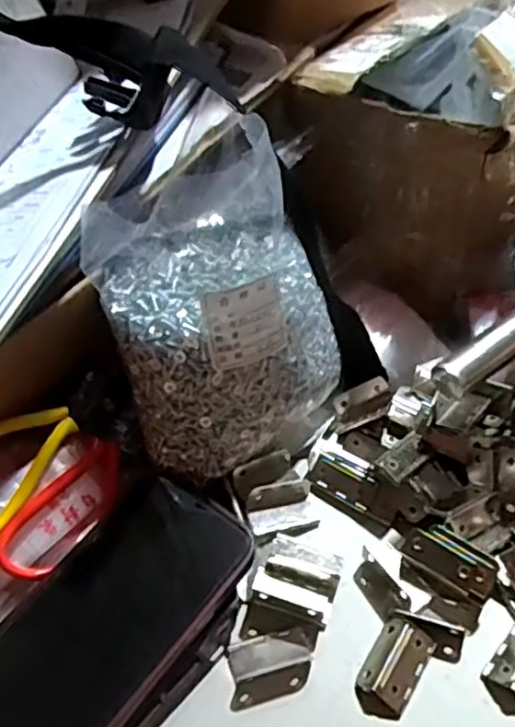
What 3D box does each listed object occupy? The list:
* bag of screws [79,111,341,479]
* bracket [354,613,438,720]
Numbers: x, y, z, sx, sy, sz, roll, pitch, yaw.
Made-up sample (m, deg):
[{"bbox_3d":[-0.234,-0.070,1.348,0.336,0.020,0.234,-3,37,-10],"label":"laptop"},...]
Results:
[{"bbox_3d":[-0.023,-0.029,0.415,0.131,0.143,0.138,-22,53,-15],"label":"bag of screws"},{"bbox_3d":[0.070,0.155,0.346,0.027,0.009,0.047,27,57,22],"label":"bracket"}]

